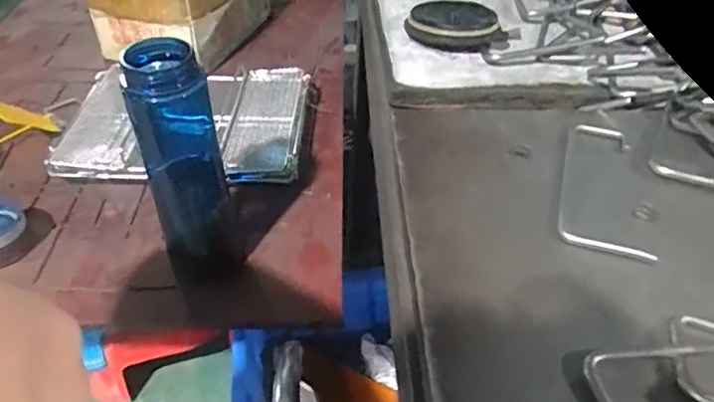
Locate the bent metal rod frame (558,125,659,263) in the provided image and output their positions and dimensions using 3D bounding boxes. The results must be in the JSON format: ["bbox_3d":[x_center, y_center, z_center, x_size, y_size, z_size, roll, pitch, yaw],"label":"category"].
[{"bbox_3d":[0.155,-0.010,0.361,0.052,0.009,0.118,13,44,10],"label":"bent metal rod frame"}]

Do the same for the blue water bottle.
[{"bbox_3d":[-0.163,-0.026,0.556,0.071,0.251,0.076,-20,47,-22],"label":"blue water bottle"}]

